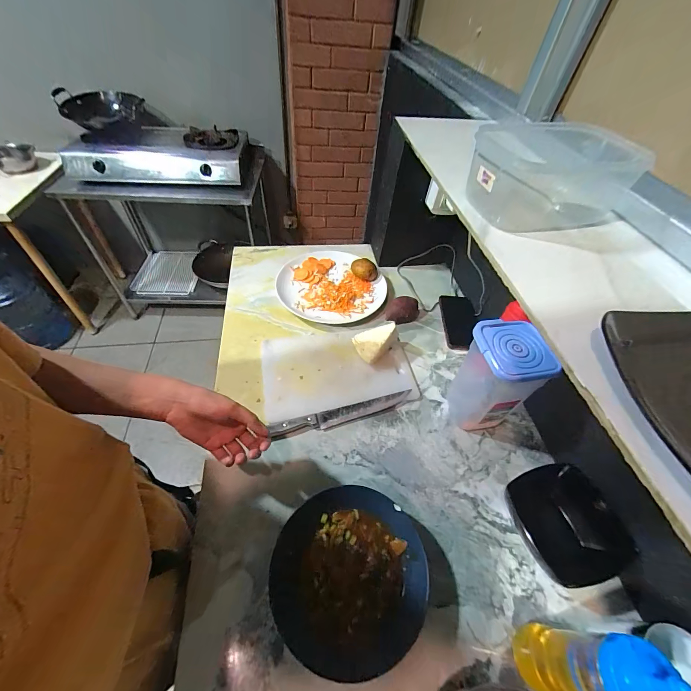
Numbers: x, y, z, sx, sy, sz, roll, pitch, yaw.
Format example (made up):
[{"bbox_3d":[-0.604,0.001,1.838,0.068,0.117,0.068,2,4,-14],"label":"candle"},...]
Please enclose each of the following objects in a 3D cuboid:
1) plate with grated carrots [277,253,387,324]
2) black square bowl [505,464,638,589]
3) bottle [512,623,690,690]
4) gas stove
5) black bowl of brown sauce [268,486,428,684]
[{"bbox_3d":[-0.040,-0.158,0.790,0.245,0.057,0.255,2,50,-2],"label":"plate with grated carrots"},{"bbox_3d":[0.326,0.260,0.469,0.113,0.062,0.146,-7,51,-10],"label":"black square bowl"},{"bbox_3d":[0.249,0.329,0.321,0.083,0.193,0.061,10,50,4],"label":"bottle"},{"bbox_3d":[-0.819,-0.854,1.426,0.686,0.113,0.355,-2,51,-6],"label":"gas stove"},{"bbox_3d":[0.004,0.299,0.420,0.199,0.045,0.191,2,50,-2],"label":"black bowl of brown sauce"}]

